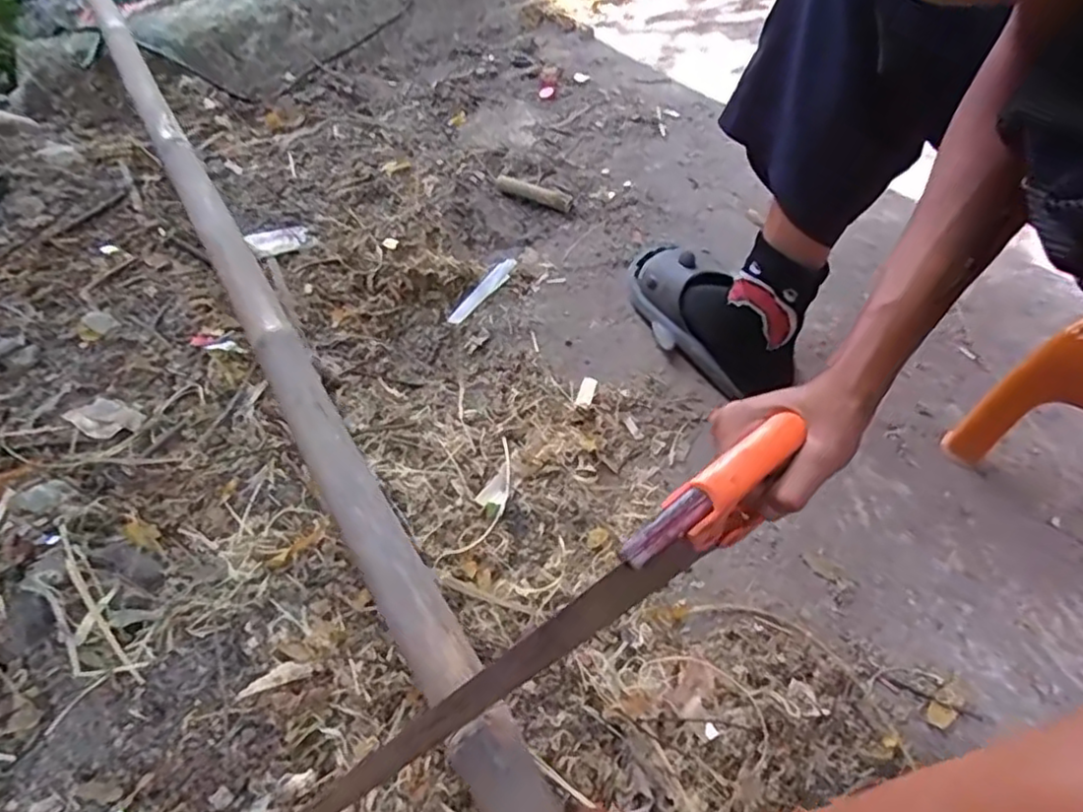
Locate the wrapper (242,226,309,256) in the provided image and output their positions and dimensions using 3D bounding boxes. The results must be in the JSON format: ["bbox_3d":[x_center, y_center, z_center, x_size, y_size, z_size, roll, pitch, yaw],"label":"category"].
[{"bbox_3d":[-0.397,-0.253,1.007,0.089,0.008,0.051,-32,66,-34],"label":"wrapper"}]

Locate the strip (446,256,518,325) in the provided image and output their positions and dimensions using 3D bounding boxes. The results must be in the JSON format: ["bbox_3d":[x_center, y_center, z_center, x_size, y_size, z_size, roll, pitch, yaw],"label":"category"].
[{"bbox_3d":[-0.083,-0.168,0.964,0.028,0.011,0.144,24,57,22],"label":"strip"}]

